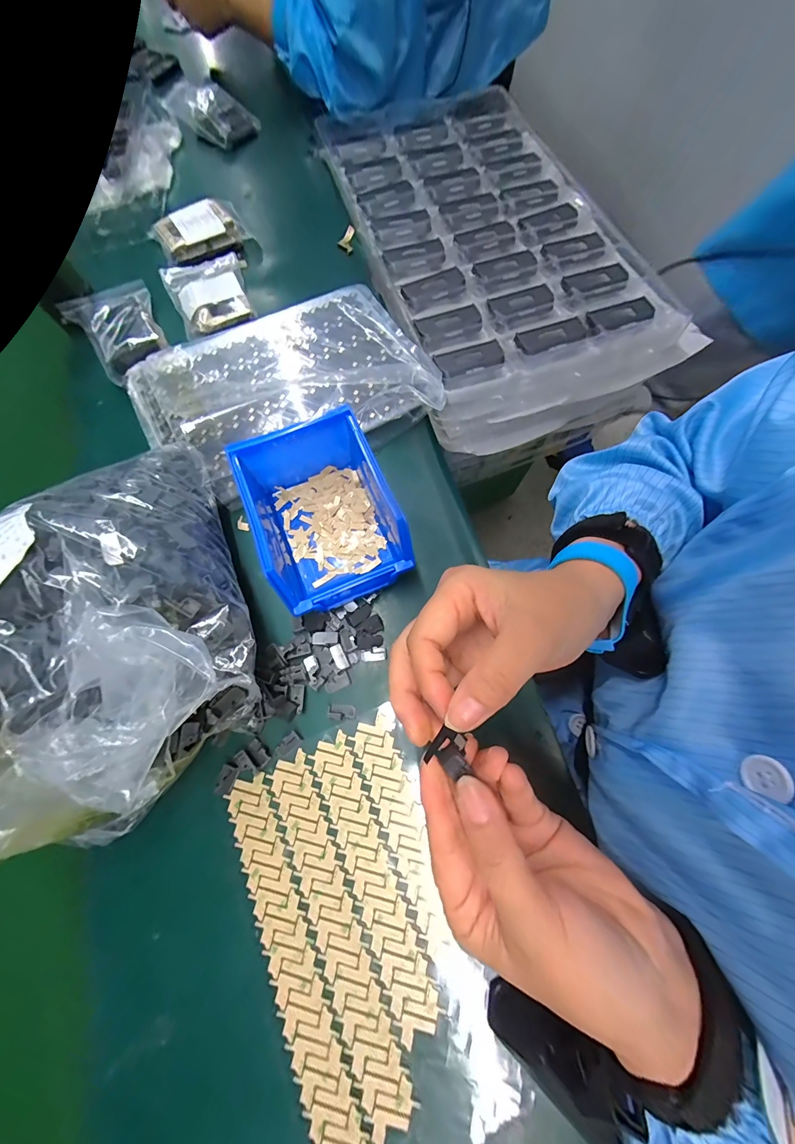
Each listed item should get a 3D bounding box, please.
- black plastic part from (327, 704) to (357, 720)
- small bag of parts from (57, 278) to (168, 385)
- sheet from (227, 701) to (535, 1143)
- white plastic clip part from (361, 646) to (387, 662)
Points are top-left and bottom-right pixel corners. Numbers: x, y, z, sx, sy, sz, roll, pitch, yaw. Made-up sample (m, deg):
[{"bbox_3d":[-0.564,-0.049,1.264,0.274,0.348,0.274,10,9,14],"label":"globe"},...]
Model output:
[{"bbox_3d":[-0.044,0.111,0.288,0.022,0.008,0.011,-1,73,0],"label":"black plastic part"},{"bbox_3d":[-0.294,-0.262,0.386,0.085,0.028,0.100,-35,75,-8],"label":"small bag of parts"},{"bbox_3d":[-0.023,0.241,0.250,0.137,0.004,0.243,-21,73,-7],"label":"sheet"},{"bbox_3d":[-0.020,0.068,0.301,0.022,0.009,0.011,-6,73,-1],"label":"white plastic clip part"}]

